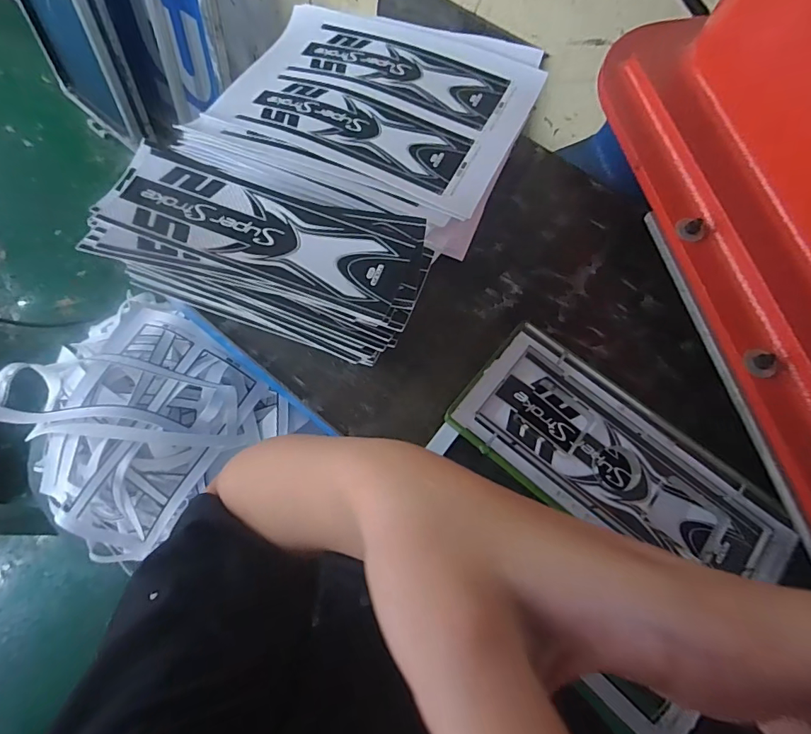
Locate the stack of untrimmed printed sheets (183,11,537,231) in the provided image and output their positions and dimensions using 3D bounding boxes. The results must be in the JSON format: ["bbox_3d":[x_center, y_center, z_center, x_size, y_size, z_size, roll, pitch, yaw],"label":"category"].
[{"bbox_3d":[-0.041,-0.317,0.538,0.352,0.042,0.298,24,69,6],"label":"stack of untrimmed printed sheets"}]

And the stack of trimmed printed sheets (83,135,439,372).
[{"bbox_3d":[-0.134,-0.091,0.433,0.297,0.104,0.132,18,69,4],"label":"stack of trimmed printed sheets"}]

